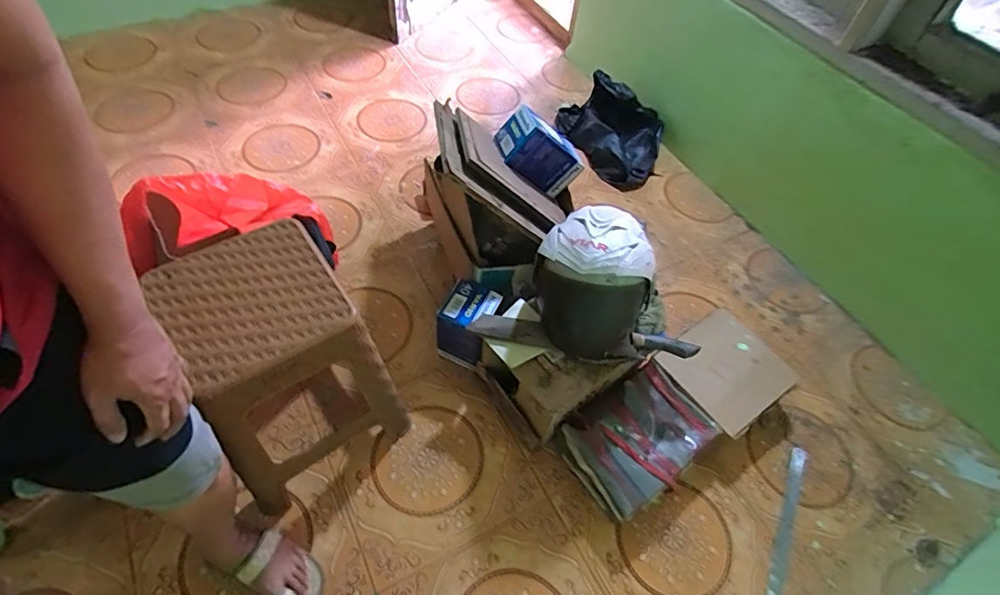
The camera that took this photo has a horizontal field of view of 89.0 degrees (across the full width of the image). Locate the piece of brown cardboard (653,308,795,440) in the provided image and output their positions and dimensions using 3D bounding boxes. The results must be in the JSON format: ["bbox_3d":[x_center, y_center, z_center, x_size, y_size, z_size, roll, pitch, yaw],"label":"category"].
[{"bbox_3d":[0.549,0.168,1.227,0.253,0.042,0.250,-29,62,-23],"label":"piece of brown cardboard"}]

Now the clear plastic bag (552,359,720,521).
[{"bbox_3d":[0.310,0.324,1.163,0.303,0.138,0.236,-27,61,-22],"label":"clear plastic bag"}]

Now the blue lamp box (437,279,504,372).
[{"bbox_3d":[-0.075,0.075,1.258,0.138,0.202,0.128,32,58,17],"label":"blue lamp box"}]

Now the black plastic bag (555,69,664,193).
[{"bbox_3d":[0.402,-0.595,1.794,0.271,0.180,0.418,-30,62,-23],"label":"black plastic bag"}]

